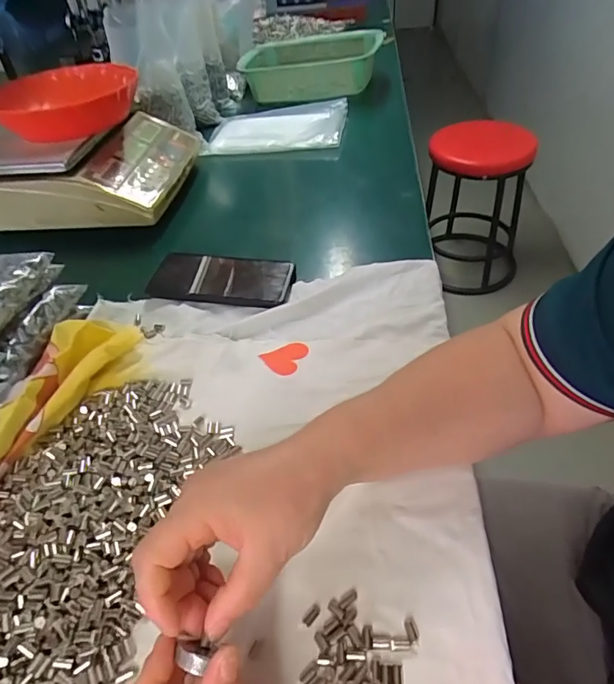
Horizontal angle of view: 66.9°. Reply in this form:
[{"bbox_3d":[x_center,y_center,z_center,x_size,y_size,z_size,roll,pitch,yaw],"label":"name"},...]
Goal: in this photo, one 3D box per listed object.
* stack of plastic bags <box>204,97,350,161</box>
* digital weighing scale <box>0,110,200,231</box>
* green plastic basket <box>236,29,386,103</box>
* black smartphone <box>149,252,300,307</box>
[{"bbox_3d":[-0.057,-0.406,0.881,0.258,0.032,0.184,2,44,8],"label":"stack of plastic bags"},{"bbox_3d":[-0.362,-0.287,0.725,0.312,0.097,0.312,-1,44,6],"label":"digital weighing scale"},{"bbox_3d":[0.011,-0.583,1.004,0.290,0.096,0.215,-6,44,0],"label":"green plastic basket"},{"bbox_3d":[-0.098,-0.075,0.540,0.161,0.015,0.079,7,45,13],"label":"black smartphone"}]

